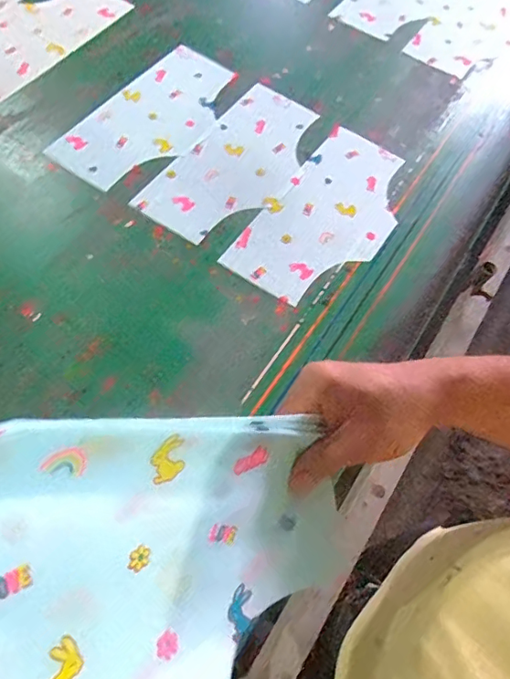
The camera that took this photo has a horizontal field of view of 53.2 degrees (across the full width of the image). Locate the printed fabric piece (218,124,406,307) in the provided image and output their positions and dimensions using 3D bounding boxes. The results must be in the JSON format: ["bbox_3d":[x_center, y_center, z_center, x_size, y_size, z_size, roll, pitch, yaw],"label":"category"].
[{"bbox_3d":[0.102,-0.170,0.690,0.155,0.011,0.304,32,64,13],"label":"printed fabric piece"}]

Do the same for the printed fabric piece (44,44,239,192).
[{"bbox_3d":[-0.145,-0.329,0.750,0.148,0.009,0.303,31,64,12],"label":"printed fabric piece"}]

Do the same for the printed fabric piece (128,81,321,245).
[{"bbox_3d":[-0.021,-0.253,0.721,0.148,0.006,0.302,31,64,13],"label":"printed fabric piece"}]

